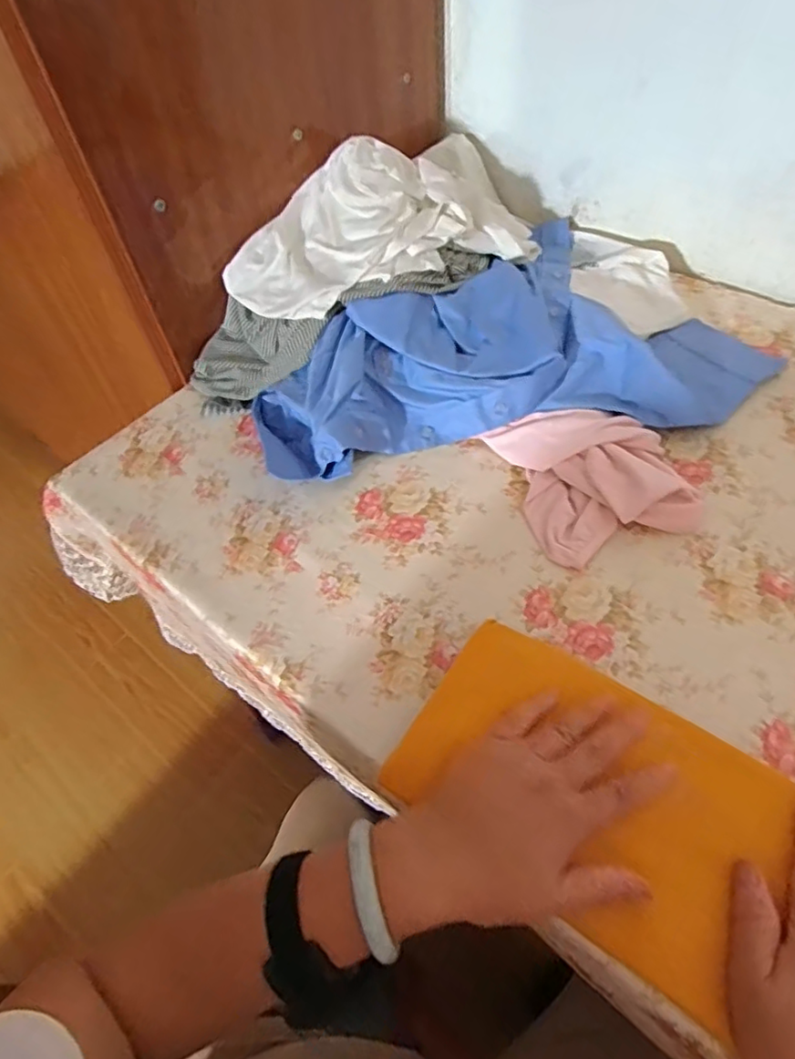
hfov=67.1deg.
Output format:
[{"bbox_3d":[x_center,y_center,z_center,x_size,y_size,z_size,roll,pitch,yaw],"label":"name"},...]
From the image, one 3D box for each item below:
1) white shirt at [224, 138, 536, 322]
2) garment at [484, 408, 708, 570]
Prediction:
[{"bbox_3d":[0.008,-0.363,0.704,0.195,0.111,0.407,37,64,28],"label":"white shirt"},{"bbox_3d":[0.177,-0.058,0.548,0.143,0.040,0.168,-18,54,-8],"label":"garment"}]

